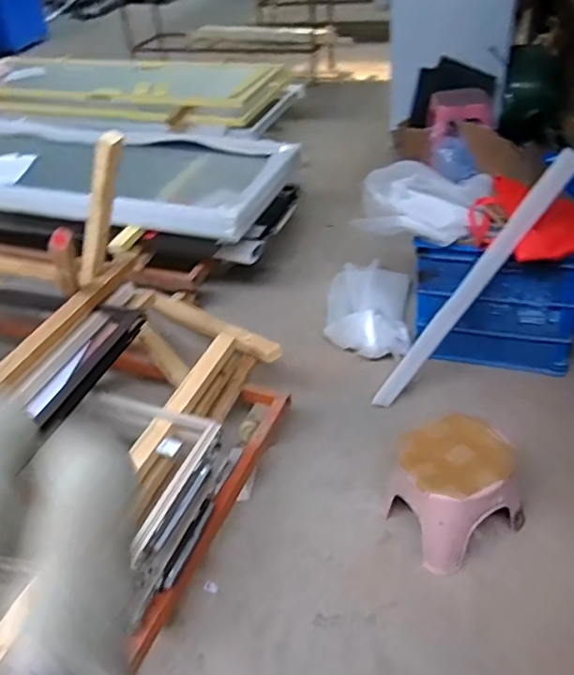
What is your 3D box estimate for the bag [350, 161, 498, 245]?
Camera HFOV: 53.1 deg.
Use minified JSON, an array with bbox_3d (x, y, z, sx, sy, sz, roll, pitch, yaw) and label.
[{"bbox_3d":[0.446,-0.451,1.878,0.401,0.176,0.197,5,41,12],"label":"bag"}]

